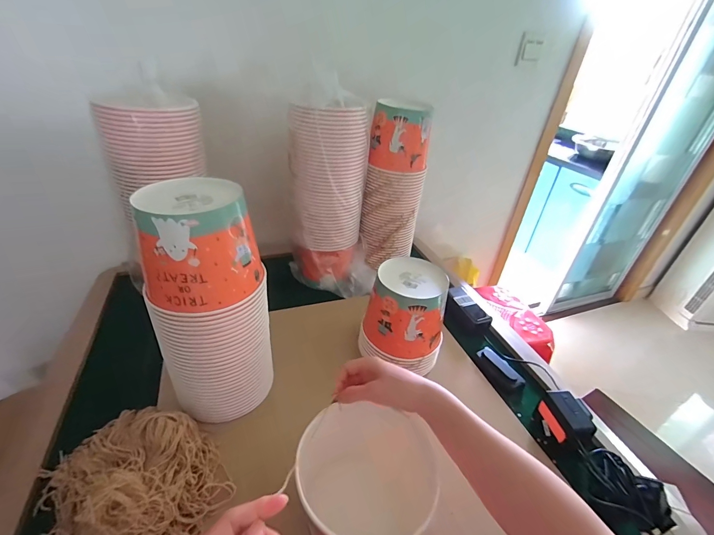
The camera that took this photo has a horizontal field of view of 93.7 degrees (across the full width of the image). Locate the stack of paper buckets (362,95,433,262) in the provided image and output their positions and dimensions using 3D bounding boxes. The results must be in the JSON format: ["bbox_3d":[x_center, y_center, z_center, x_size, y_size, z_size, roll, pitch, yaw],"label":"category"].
[{"bbox_3d":[0.101,-0.208,0.850,0.140,0.367,0.147,11,34,8],"label":"stack of paper buckets"}]

